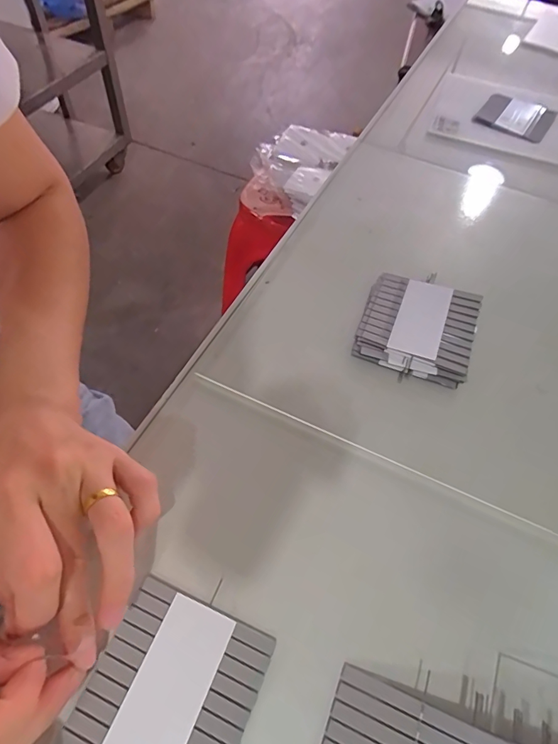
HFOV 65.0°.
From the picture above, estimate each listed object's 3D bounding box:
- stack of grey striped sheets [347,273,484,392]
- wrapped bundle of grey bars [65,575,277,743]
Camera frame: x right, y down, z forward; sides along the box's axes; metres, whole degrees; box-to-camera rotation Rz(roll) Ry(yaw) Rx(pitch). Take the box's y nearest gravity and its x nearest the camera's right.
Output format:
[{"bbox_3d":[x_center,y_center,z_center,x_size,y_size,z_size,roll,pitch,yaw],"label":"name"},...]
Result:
[{"bbox_3d":[0.107,-0.036,0.336,0.083,0.023,0.087,19,57,7],"label":"stack of grey striped sheets"},{"bbox_3d":[-0.052,0.155,0.212,0.076,0.004,0.078,22,57,9],"label":"wrapped bundle of grey bars"}]

